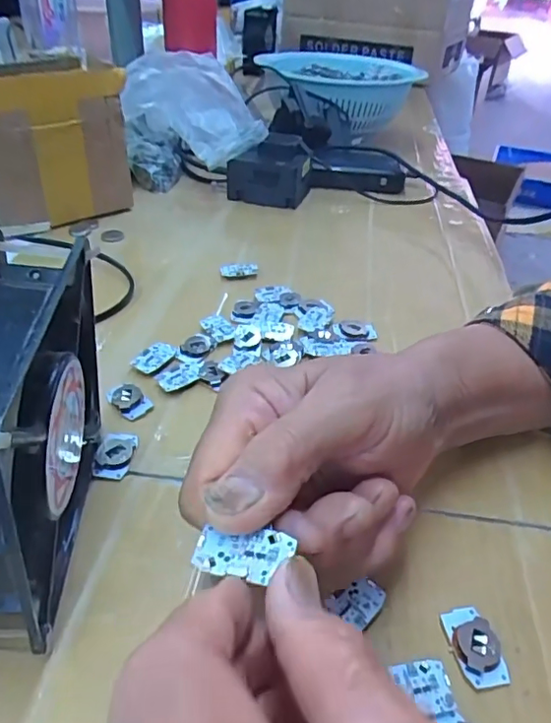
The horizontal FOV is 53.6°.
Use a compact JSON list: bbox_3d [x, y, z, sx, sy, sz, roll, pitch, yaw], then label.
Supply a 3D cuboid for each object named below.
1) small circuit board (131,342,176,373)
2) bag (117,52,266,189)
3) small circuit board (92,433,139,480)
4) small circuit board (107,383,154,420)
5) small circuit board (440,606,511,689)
[{"bbox_3d":[-0.077,-0.003,0.345,0.018,0.004,0.027,20,39,20],"label":"small circuit board"},{"bbox_3d":[-0.091,-0.249,0.580,0.131,0.133,0.103,-8,38,-16],"label":"bag"},{"bbox_3d":[-0.084,0.048,0.283,0.020,0.006,0.027,6,37,3],"label":"small circuit board"},{"bbox_3d":[-0.084,0.022,0.315,0.019,0.004,0.027,-25,45,-33],"label":"small circuit board"},{"bbox_3d":[0.079,0.111,0.214,0.018,0.005,0.029,-5,38,-12],"label":"small circuit board"}]

